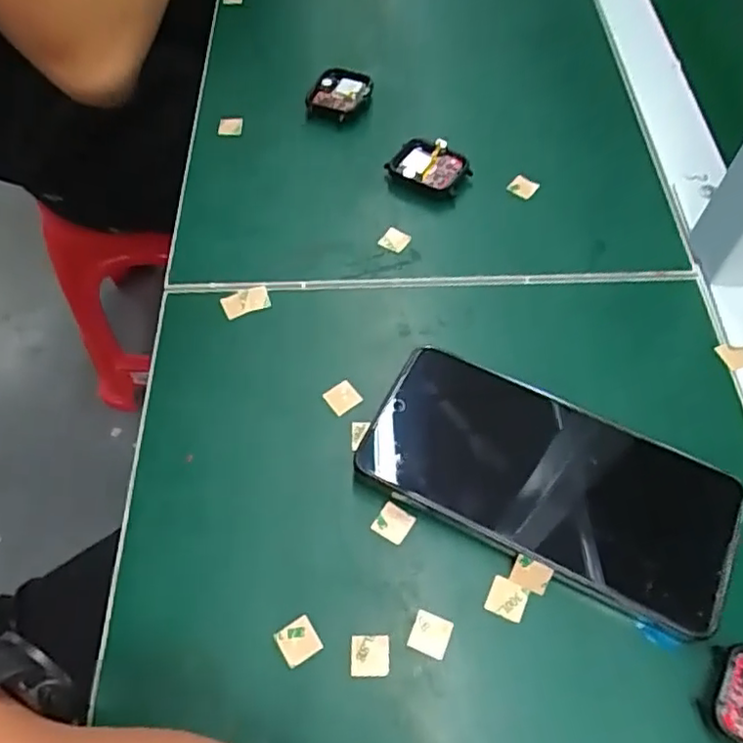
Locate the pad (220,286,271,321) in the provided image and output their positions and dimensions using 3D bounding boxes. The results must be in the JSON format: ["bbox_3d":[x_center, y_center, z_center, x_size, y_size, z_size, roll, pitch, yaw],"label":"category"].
[{"bbox_3d":[-0.070,-0.038,0.360,0.026,0.005,0.015,-15,59,-8],"label":"pad"}]

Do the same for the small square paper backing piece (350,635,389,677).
[{"bbox_3d":[-0.001,0.115,0.263,0.016,0.004,0.015,-1,59,1],"label":"small square paper backing piece"}]

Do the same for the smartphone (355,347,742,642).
[{"bbox_3d":[0.078,0.049,0.294,0.160,0.016,0.077,23,62,15],"label":"smartphone"}]

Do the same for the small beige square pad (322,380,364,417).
[{"bbox_3d":[-0.014,0.013,0.325,0.015,0.004,0.015,-32,63,-17],"label":"small beige square pad"}]

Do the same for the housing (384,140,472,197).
[{"bbox_3d":[0.037,-0.126,0.401,0.045,0.016,0.031,26,63,16],"label":"housing"}]

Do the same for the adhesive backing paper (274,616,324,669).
[{"bbox_3d":[-0.030,0.111,0.266,0.016,0.004,0.016,-29,62,-15],"label":"adhesive backing paper"}]

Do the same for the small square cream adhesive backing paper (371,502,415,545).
[{"bbox_3d":[0.010,0.068,0.293,0.016,0.004,0.015,29,64,18],"label":"small square cream adhesive backing paper"}]

